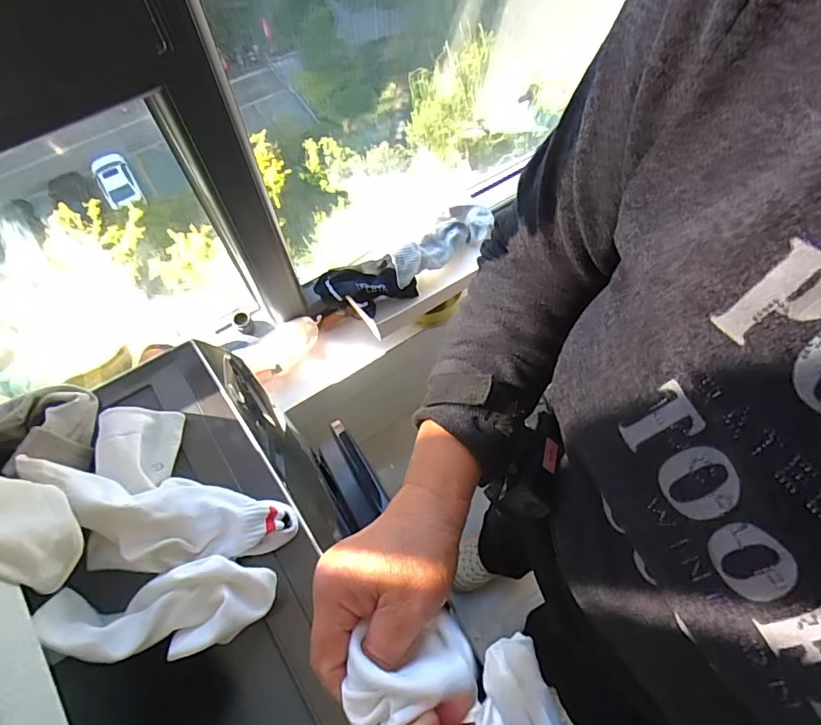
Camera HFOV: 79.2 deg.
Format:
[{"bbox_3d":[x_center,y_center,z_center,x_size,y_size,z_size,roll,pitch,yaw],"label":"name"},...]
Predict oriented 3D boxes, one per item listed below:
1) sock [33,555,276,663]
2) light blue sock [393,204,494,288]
[{"bbox_3d":[-0.176,0.177,0.351,0.149,0.045,0.061,-13,68,-6],"label":"sock"},{"bbox_3d":[0.048,-0.205,0.847,0.217,0.063,0.077,-36,72,-15],"label":"light blue sock"}]

